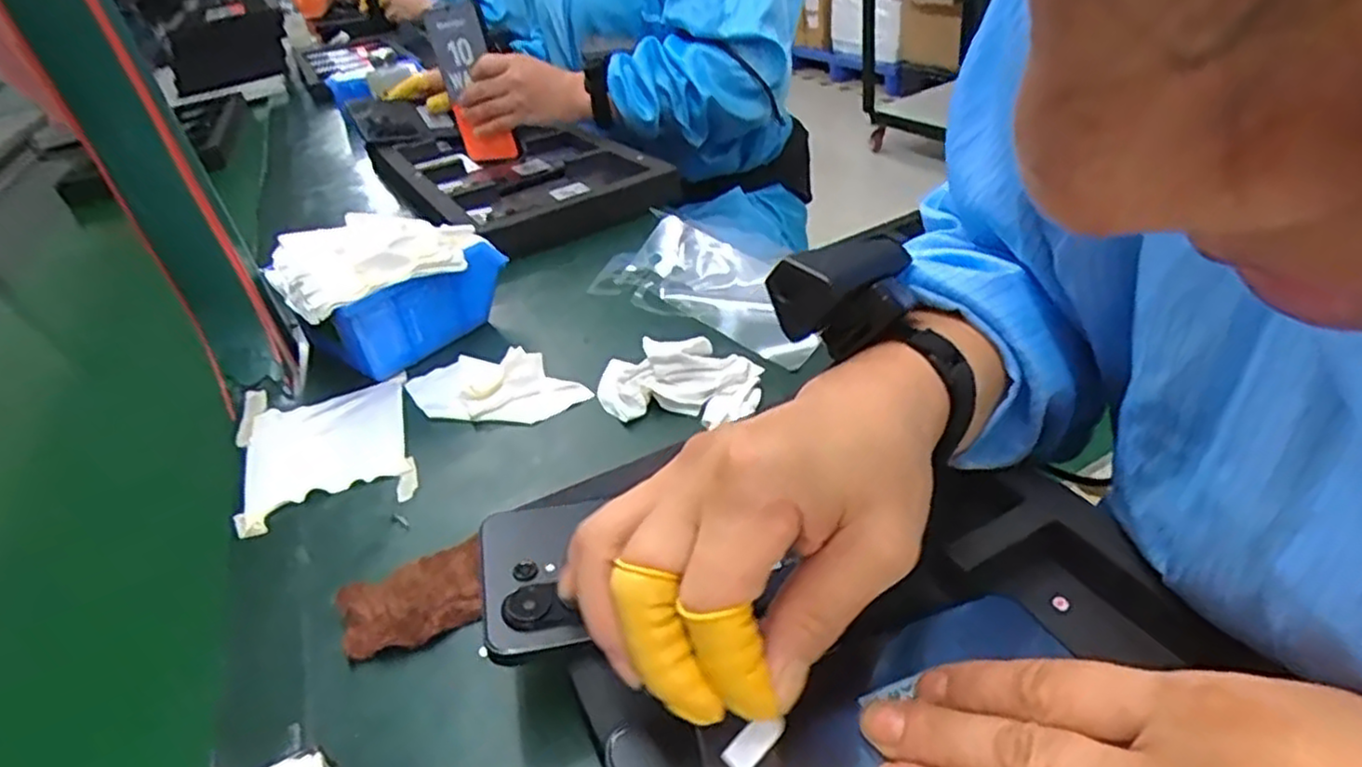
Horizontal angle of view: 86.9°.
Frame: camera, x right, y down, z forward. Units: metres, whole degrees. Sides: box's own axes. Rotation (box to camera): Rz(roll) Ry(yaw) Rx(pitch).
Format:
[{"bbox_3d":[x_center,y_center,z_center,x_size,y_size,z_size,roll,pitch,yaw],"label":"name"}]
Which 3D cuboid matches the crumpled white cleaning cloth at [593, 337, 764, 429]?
[{"bbox_3d":[-0.002,-0.005,0.442,0.099,0.033,0.063,2,36,16],"label":"crumpled white cleaning cloth"}]

